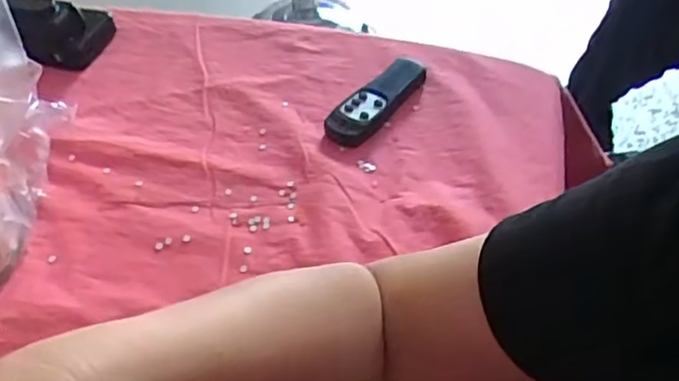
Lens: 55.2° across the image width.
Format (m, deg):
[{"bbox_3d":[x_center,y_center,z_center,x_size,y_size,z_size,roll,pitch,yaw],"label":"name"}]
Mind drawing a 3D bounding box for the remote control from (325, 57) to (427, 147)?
[{"bbox_3d":[0.033,-0.080,0.558,0.036,0.016,0.121,28,52,24],"label":"remote control"}]

